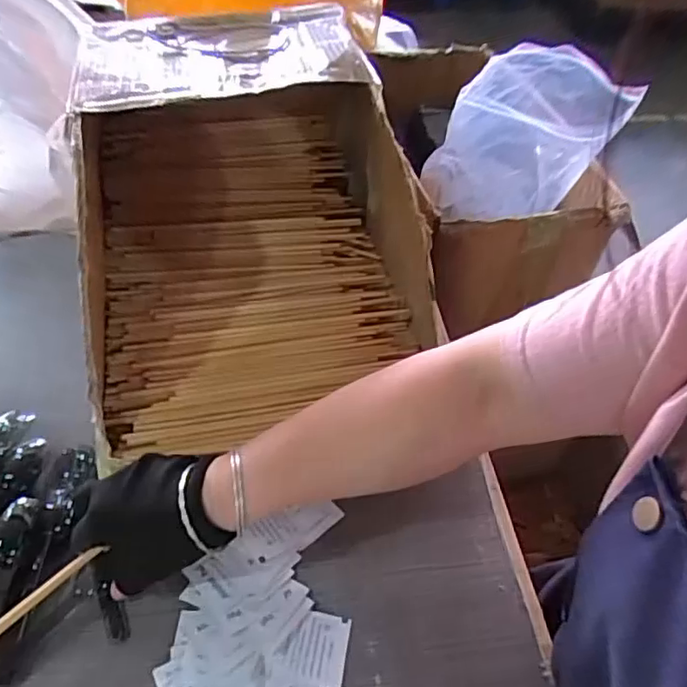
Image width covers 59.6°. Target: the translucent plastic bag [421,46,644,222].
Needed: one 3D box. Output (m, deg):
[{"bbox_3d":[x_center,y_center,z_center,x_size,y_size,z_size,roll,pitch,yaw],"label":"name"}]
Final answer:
[{"bbox_3d":[0.236,-0.281,0.794,0.219,0.235,0.201,12,47,7],"label":"translucent plastic bag"}]

